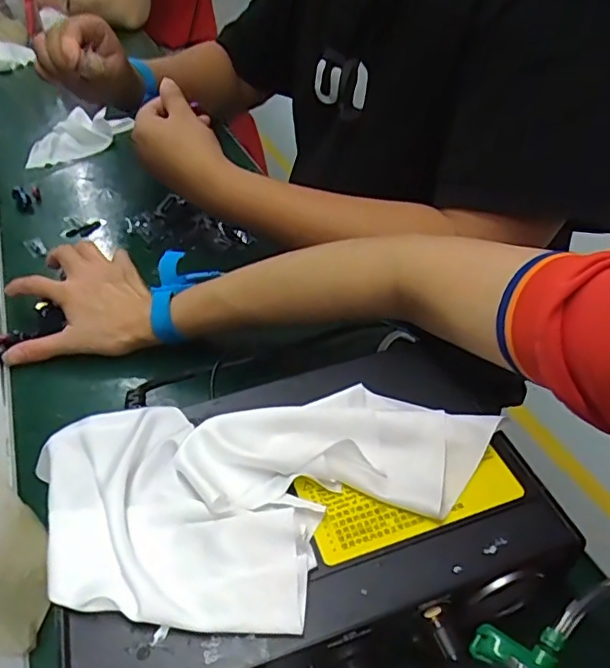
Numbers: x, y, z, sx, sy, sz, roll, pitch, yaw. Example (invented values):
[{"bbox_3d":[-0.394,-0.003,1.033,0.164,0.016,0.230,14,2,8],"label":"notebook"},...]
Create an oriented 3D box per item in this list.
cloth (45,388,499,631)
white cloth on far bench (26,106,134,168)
[{"bbox_3d":[-0.018,0.078,0.284,0.223,0.015,0.124,-4,42,-2],"label":"cloth"},{"bbox_3d":[-0.295,-0.254,0.740,0.080,0.030,0.139,23,48,25],"label":"white cloth on far bench"}]

